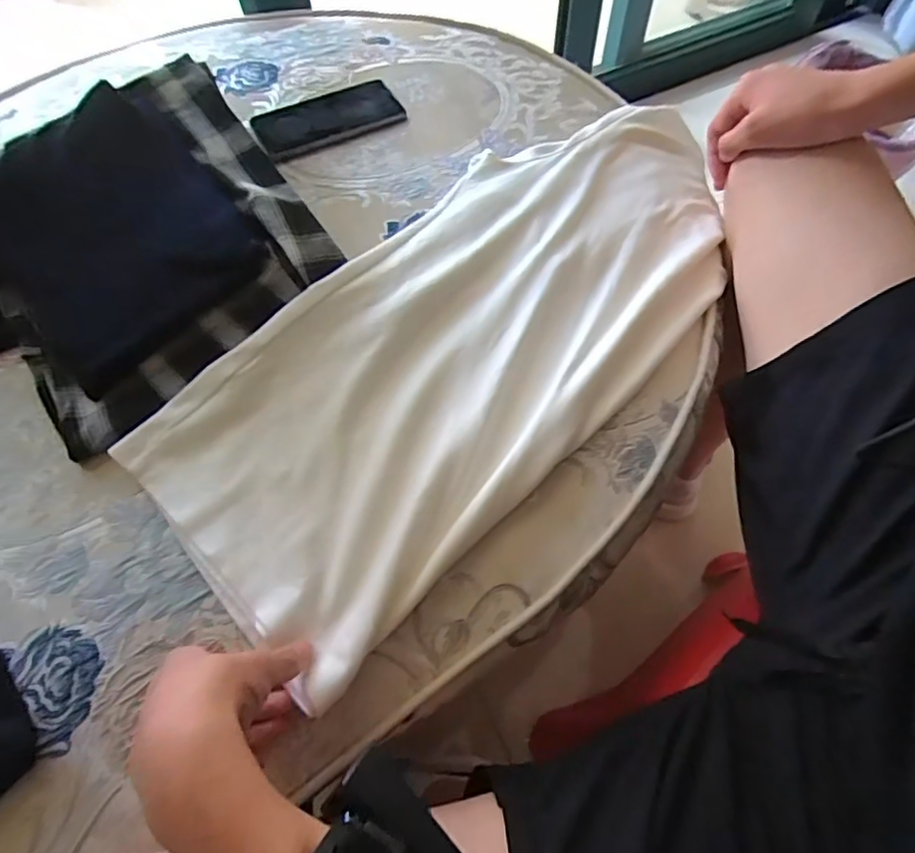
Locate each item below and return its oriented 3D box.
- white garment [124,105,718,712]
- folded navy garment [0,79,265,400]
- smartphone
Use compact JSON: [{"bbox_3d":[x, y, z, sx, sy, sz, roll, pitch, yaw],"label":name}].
[{"bbox_3d":[0.039,-0.100,0.485,0.240,0.056,0.611,38,68,20],"label":"white garment"},{"bbox_3d":[-0.294,-0.166,0.477,0.192,0.029,0.241,-45,82,-3],"label":"folded navy garment"},{"bbox_3d":[-0.139,-0.334,0.615,0.157,0.012,0.084,-27,63,-13],"label":"smartphone"}]

